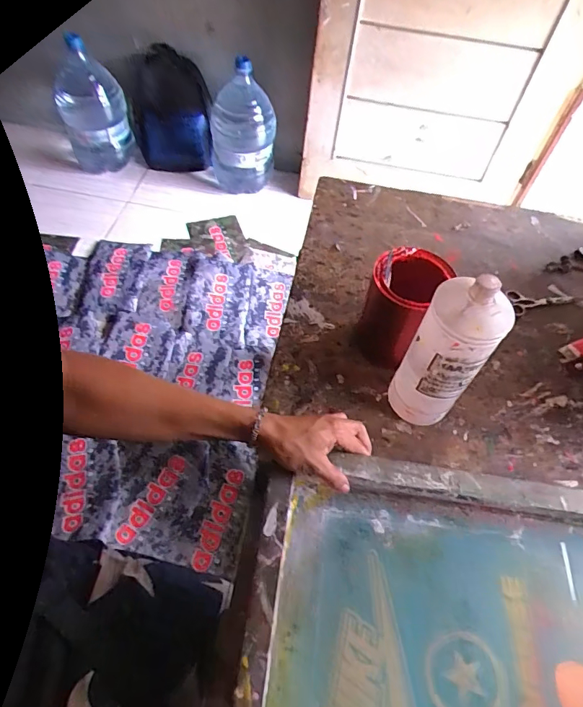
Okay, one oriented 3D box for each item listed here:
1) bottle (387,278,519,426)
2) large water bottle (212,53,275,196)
[{"bbox_3d":[0.179,0.006,0.541,0.082,0.237,0.076,33,58,16],"label":"bottle"},{"bbox_3d":[-0.178,-0.827,1.724,0.215,0.441,0.201,3,55,-4],"label":"large water bottle"}]

